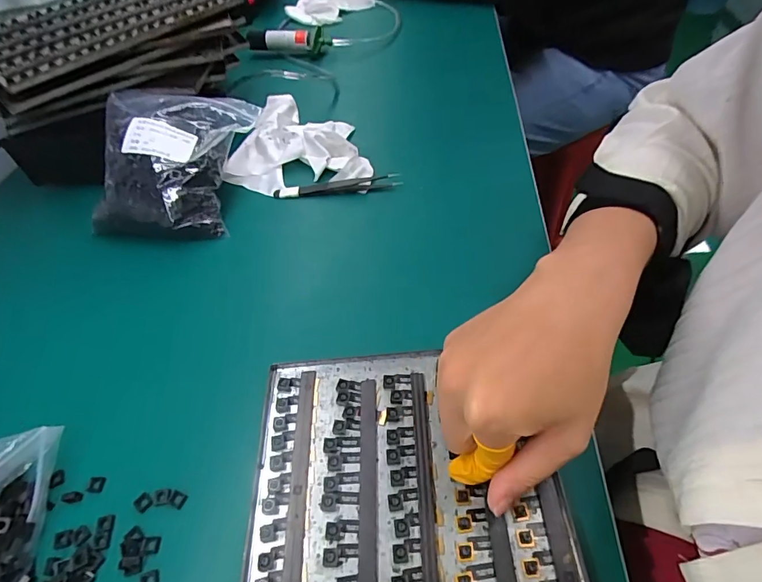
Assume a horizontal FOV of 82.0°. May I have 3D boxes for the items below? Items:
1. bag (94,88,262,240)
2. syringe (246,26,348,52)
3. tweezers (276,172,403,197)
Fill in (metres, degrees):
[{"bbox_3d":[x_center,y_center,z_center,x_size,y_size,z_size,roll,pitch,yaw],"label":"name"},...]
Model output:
[{"bbox_3d":[-0.203,-0.129,0.428,0.126,0.073,0.155,3,52,8],"label":"bag"},{"bbox_3d":[-0.119,-0.353,0.621,0.140,0.033,0.023,0,52,5],"label":"syringe"},{"bbox_3d":[-0.044,-0.105,0.433,0.126,0.011,0.015,-4,52,2],"label":"tweezers"}]

